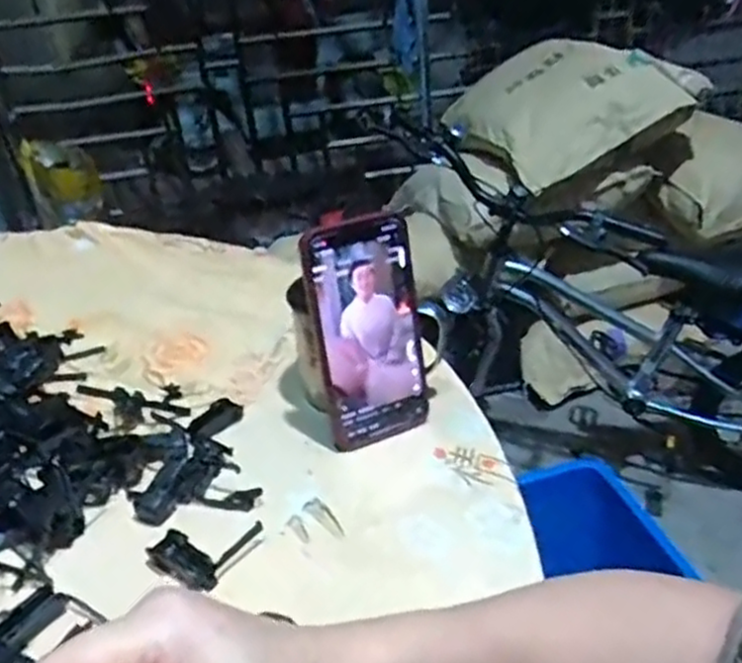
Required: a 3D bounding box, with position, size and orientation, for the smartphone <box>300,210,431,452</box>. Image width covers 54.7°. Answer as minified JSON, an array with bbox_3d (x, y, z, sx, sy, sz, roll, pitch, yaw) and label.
[{"bbox_3d":[0.001,0.000,0.495,0.075,0.157,0.010,-17,21,-22],"label":"smartphone"}]

